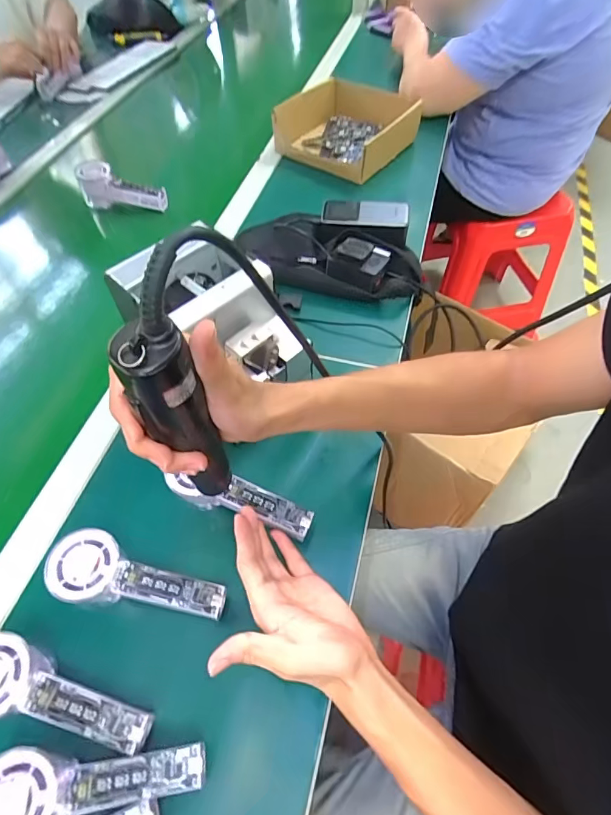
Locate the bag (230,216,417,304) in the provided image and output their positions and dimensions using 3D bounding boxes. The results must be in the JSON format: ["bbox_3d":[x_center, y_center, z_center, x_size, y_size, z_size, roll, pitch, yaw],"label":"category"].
[{"bbox_3d":[0.034,-0.232,0.650,0.280,0.048,0.151,18,58,14],"label":"bag"}]

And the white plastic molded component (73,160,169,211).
[{"bbox_3d":[-0.320,-0.380,0.769,0.162,0.060,0.039,11,56,10],"label":"white plastic molded component"}]

